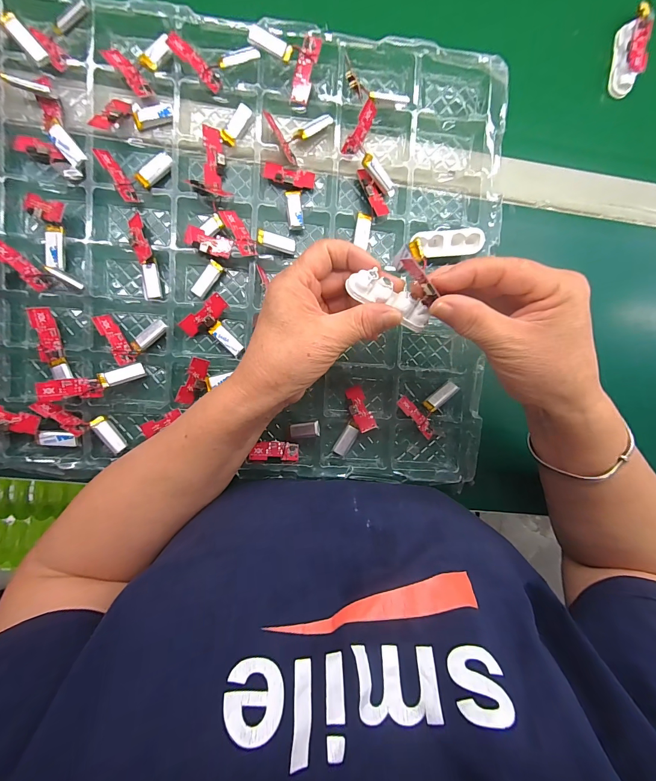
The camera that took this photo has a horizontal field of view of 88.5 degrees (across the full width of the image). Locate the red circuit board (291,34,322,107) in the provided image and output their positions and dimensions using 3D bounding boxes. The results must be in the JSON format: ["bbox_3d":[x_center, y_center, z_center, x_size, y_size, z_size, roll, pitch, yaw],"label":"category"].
[{"bbox_3d":[-0.019,-0.266,0.281,0.017,0.009,0.044,18,116,-5],"label":"red circuit board"}]

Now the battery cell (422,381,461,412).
[{"bbox_3d":[0.106,0.006,0.315,0.034,0.006,0.015,-39,56,0],"label":"battery cell"}]

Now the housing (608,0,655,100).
[{"bbox_3d":[0.279,-0.312,0.310,0.011,0.027,0.066,-4,102,-33],"label":"housing"}]

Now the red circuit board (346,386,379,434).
[{"bbox_3d":[0.029,0.017,0.306,0.017,0.005,0.043,-18,67,-3],"label":"red circuit board"}]

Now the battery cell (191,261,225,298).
[{"bbox_3d":[-0.105,-0.097,0.294,0.013,0.008,0.034,37,91,-6],"label":"battery cell"}]

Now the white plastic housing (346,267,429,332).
[{"bbox_3d":[0.043,-0.061,0.225,0.058,0.010,0.021,26,92,-13],"label":"white plastic housing"}]

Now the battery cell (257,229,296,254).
[{"bbox_3d":[-0.044,-0.128,0.289,0.033,0.004,0.013,9,93,-24],"label":"battery cell"}]

